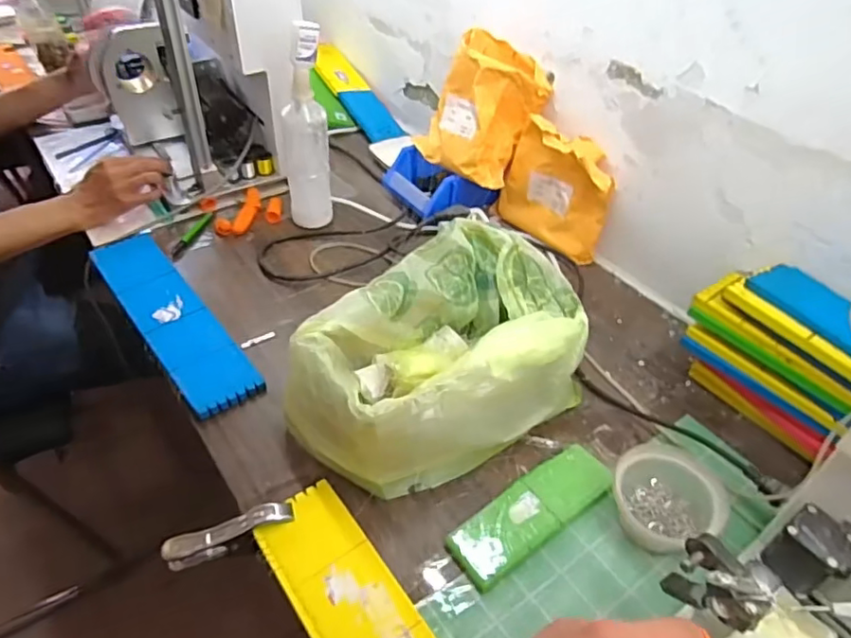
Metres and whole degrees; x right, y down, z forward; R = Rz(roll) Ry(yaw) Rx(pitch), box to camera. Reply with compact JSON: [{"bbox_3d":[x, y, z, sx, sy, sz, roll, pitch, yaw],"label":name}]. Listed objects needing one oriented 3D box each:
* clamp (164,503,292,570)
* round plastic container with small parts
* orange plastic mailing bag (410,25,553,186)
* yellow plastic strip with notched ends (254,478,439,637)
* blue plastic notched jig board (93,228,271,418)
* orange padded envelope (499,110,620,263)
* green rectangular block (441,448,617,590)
[{"bbox_3d":[-0.180,0.196,0.543,0.116,0.039,0.019,-22,48,-6],"label":"clamp"},{"bbox_3d":[0.225,0.172,0.559,0.097,0.062,0.088,23,46,18],"label":"round plastic container with small parts"},{"bbox_3d":[0.080,-0.307,0.867,0.168,0.189,0.081,37,35,29],"label":"orange plastic mailing bag"},{"bbox_3d":[-0.024,0.273,0.459,0.082,0.013,0.339,-26,51,-28],"label":"yellow plastic strip with notched ends"},{"bbox_3d":[-0.315,-0.007,0.731,0.080,0.018,0.337,-28,52,-30],"label":"blue plastic notched jig board"},{"bbox_3d":[0.189,-0.187,0.847,0.054,0.158,0.170,-26,51,-28],"label":"orange padded envelope"},{"bbox_3d":[0.104,0.184,0.567,0.178,0.022,0.059,-25,51,-27],"label":"green rectangular block"}]

